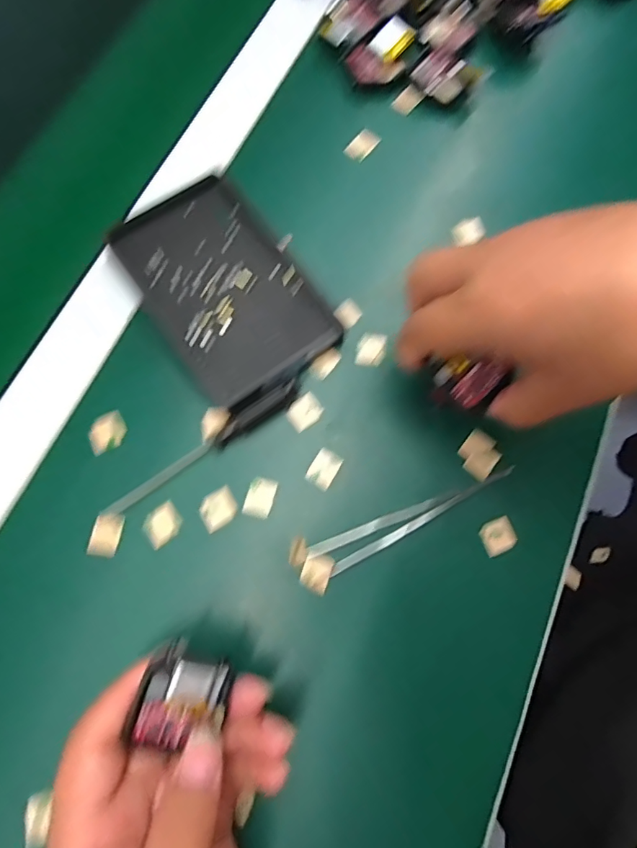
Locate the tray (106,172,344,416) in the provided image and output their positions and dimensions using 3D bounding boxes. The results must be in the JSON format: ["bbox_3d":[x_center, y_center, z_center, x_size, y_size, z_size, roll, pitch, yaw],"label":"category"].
[{"bbox_3d":[-0.057,-0.083,0.298,0.087,0.016,0.137,-35,78,-11],"label":"tray"}]

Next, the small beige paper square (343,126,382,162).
[{"bbox_3d":[0.032,-0.201,0.348,0.016,0.010,0.023,39,77,8],"label":"small beige paper square"}]

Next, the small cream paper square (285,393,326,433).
[{"bbox_3d":[-0.008,-0.008,0.291,0.021,0.004,0.017,-36,78,-11],"label":"small cream paper square"}]

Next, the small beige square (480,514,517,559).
[{"bbox_3d":[0.104,0.065,0.279,0.018,0.004,0.019,-19,76,-7],"label":"small beige square"}]

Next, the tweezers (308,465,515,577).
[{"bbox_3d":[0.058,0.056,0.281,0.129,0.016,0.019,-21,76,-8],"label":"tweezers"}]

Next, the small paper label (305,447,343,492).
[{"bbox_3d":[0.004,0.026,0.284,0.016,0.004,0.022,30,75,6],"label":"small paper label"}]

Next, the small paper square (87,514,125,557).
[{"bbox_3d":[-0.117,0.061,0.266,0.016,0.004,0.024,13,74,1],"label":"small paper square"}]

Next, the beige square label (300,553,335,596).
[{"bbox_3d":[-0.001,0.081,0.264,0.016,0.004,0.021,20,74,3],"label":"beige square label"}]

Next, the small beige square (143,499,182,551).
[{"bbox_3d":[-0.087,0.056,0.269,0.020,0.004,0.019,-36,78,-11],"label":"small beige square"}]

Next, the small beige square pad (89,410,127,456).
[{"bbox_3d":[-0.124,0.004,0.282,0.021,0.005,0.021,-26,78,-15],"label":"small beige square pad"}]

